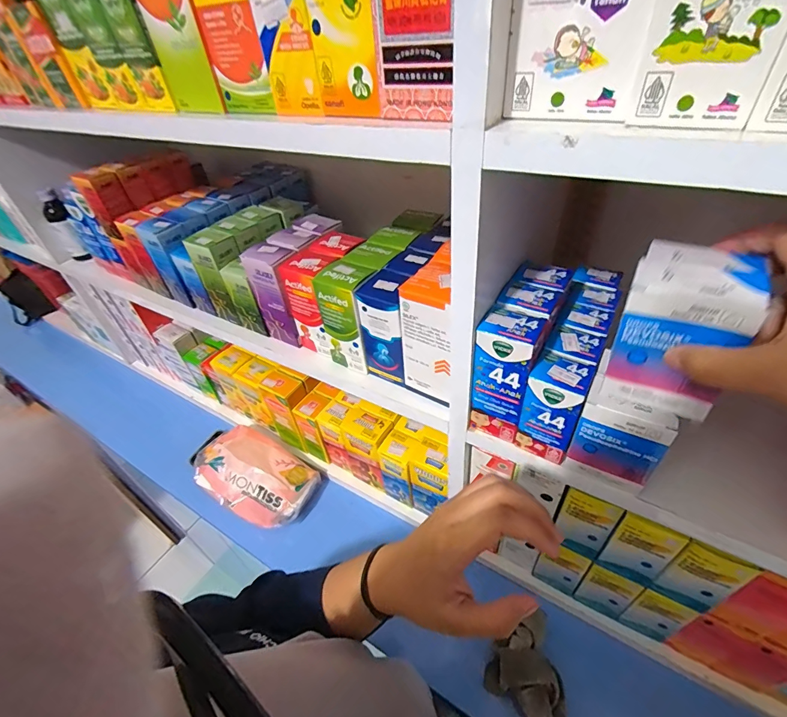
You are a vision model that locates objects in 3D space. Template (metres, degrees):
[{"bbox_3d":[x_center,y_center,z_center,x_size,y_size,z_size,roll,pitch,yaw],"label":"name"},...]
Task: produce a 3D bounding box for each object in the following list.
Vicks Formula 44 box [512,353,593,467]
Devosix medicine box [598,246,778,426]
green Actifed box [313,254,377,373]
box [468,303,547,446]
[{"bbox_3d":[0.130,0.040,0.320,0.041,0.084,0.038,22,50,28],"label":"Vicks Formula 44 box"},{"bbox_3d":[0.168,-0.021,0.231,0.057,0.082,0.062,21,49,28],"label":"Devosix medicine box"},{"bbox_3d":[-0.044,-0.046,0.421,0.055,0.106,0.049,21,49,28],"label":"green Actifed box"},{"bbox_3d":[0.095,0.016,0.332,0.042,0.118,0.041,19,48,26],"label":"box"}]

